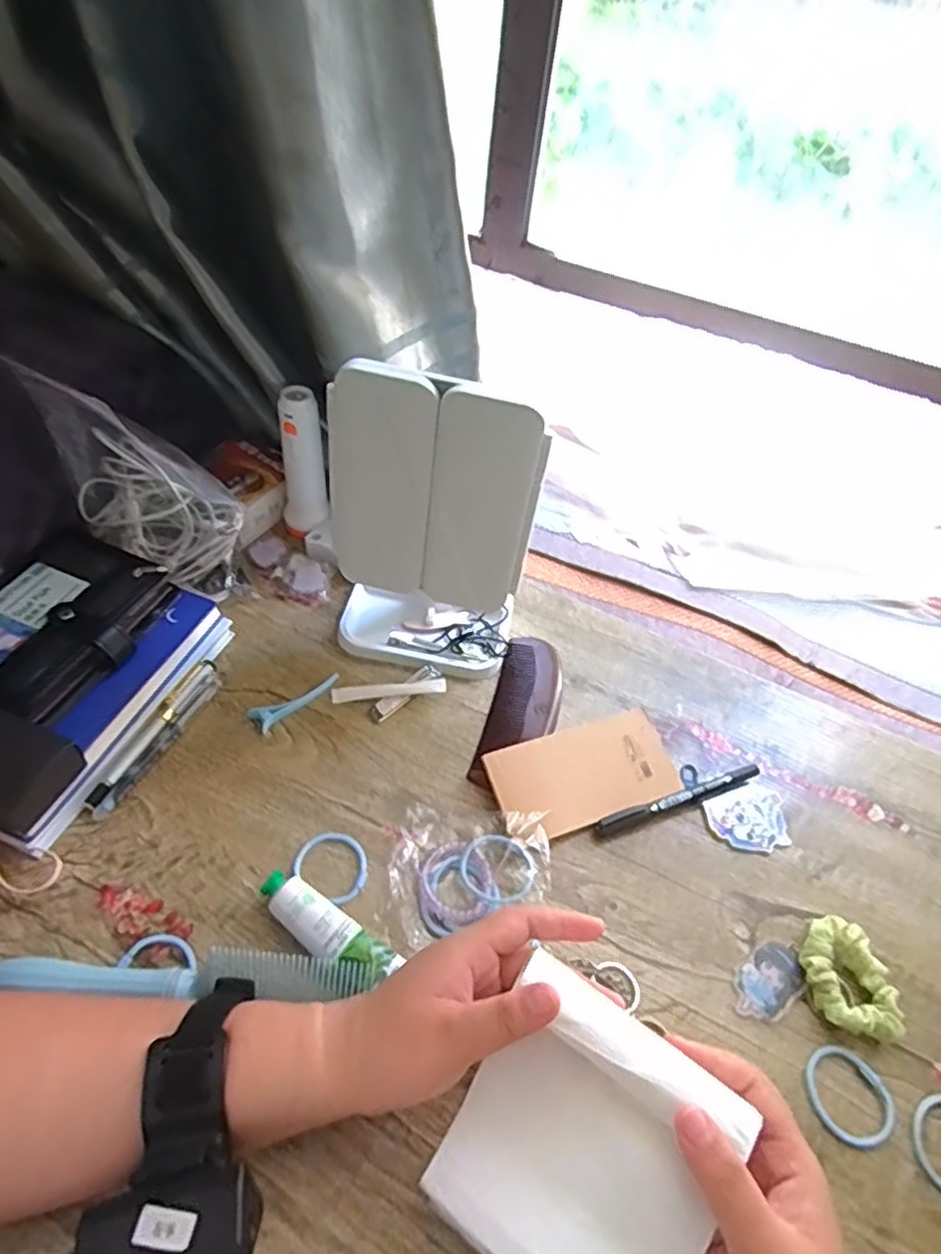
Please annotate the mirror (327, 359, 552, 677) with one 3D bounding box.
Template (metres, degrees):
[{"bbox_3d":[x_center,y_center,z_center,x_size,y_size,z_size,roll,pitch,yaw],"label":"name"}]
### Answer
[{"bbox_3d":[-0.032,-0.069,0.495,0.149,0.238,0.081,14,48,7],"label":"mirror"}]

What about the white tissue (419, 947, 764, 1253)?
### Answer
[{"bbox_3d":[0.053,0.241,0.308,0.116,0.027,0.117,24,71,28],"label":"white tissue"}]

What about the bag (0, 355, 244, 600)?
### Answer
[{"bbox_3d":[-0.236,-0.102,0.511,0.109,0.176,0.069,24,50,15],"label":"bag"}]

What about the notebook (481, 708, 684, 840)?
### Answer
[{"bbox_3d":[0.085,0.107,0.490,0.137,0.006,0.069,-13,66,-20],"label":"notebook"}]

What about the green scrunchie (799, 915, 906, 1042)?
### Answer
[{"bbox_3d":[0.236,0.222,0.421,0.049,0.021,0.069,-10,50,-14],"label":"green scrunchie"}]

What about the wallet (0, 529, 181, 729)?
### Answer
[{"bbox_3d":[-0.301,-0.007,0.486,0.112,0.033,0.149,23,50,13],"label":"wallet"}]

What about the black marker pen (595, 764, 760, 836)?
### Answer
[{"bbox_3d":[0.156,0.125,0.494,0.139,0.017,0.013,-14,51,-18],"label":"black marker pen"}]

